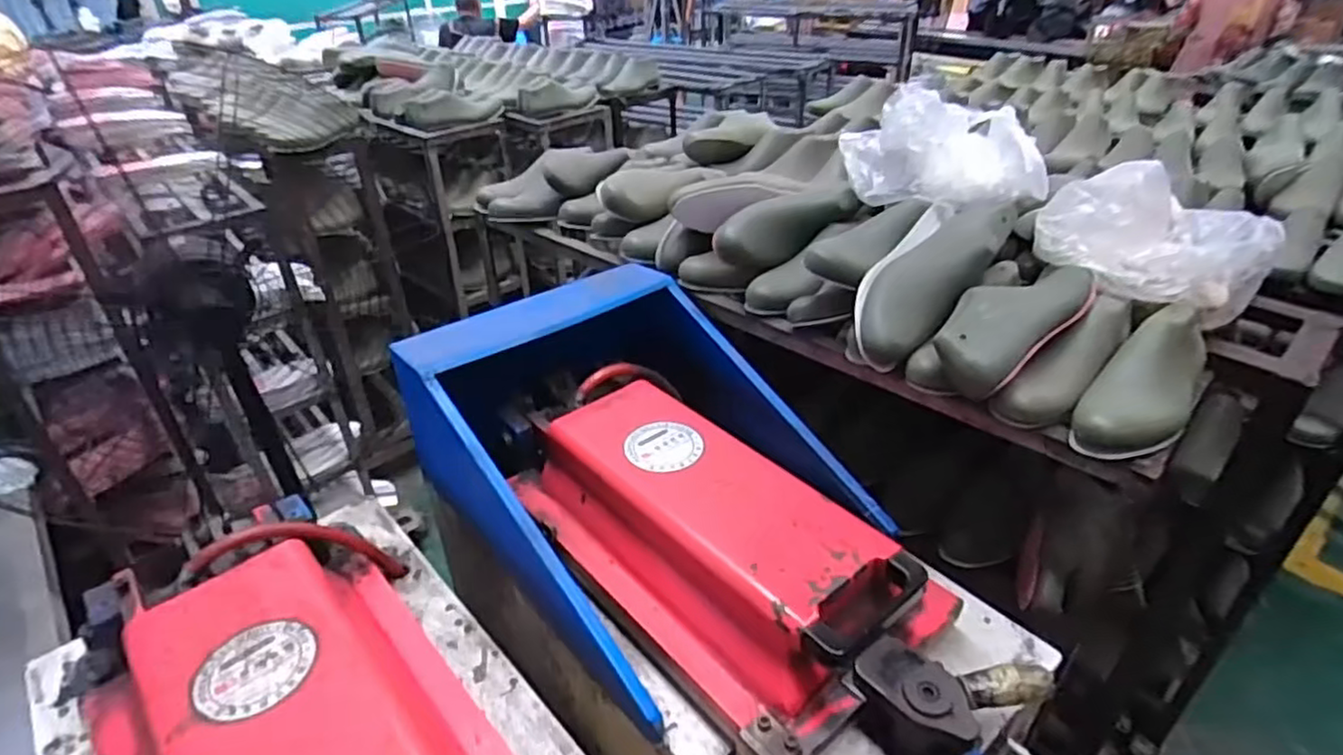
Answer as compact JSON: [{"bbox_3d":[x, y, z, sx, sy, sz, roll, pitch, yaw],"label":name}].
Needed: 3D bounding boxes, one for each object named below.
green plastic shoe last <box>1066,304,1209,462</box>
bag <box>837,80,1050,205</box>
[{"bbox_3d":[0.518,0.000,0.761,0.093,0.080,0.247,25,39,34],"label":"green plastic shoe last"},{"bbox_3d":[0.359,-0.314,0.962,0.135,0.125,0.271,-19,36,-29],"label":"bag"}]

